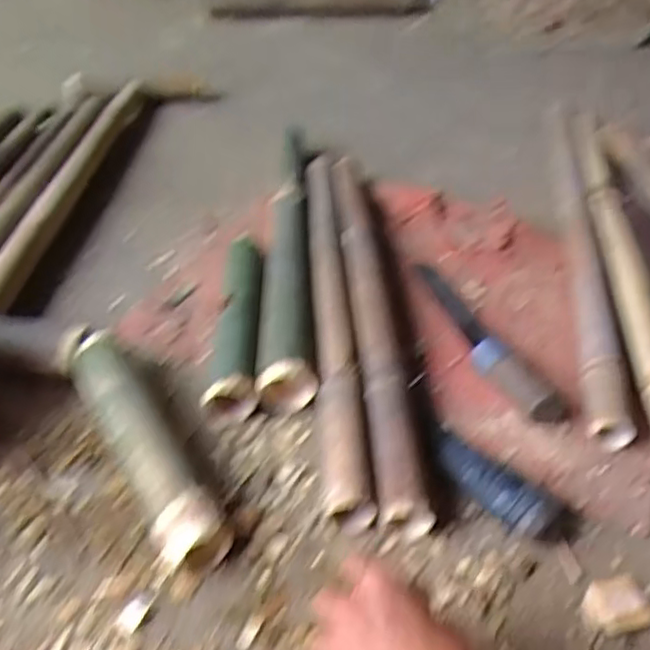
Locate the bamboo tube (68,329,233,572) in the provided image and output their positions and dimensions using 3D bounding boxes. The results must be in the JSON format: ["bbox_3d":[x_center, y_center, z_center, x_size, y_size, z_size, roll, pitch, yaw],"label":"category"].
[{"bbox_3d":[-0.169,0.108,0.600,0.055,0.059,0.284,-19,44,-28],"label":"bamboo tube"}]

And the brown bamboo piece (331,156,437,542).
[{"bbox_3d":[0.050,-0.052,0.795,0.046,0.055,0.680,-1,39,-4],"label":"brown bamboo piece"}]

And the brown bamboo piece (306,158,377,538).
[{"bbox_3d":[0.006,-0.045,0.800,0.047,0.049,0.651,1,38,-5],"label":"brown bamboo piece"}]

